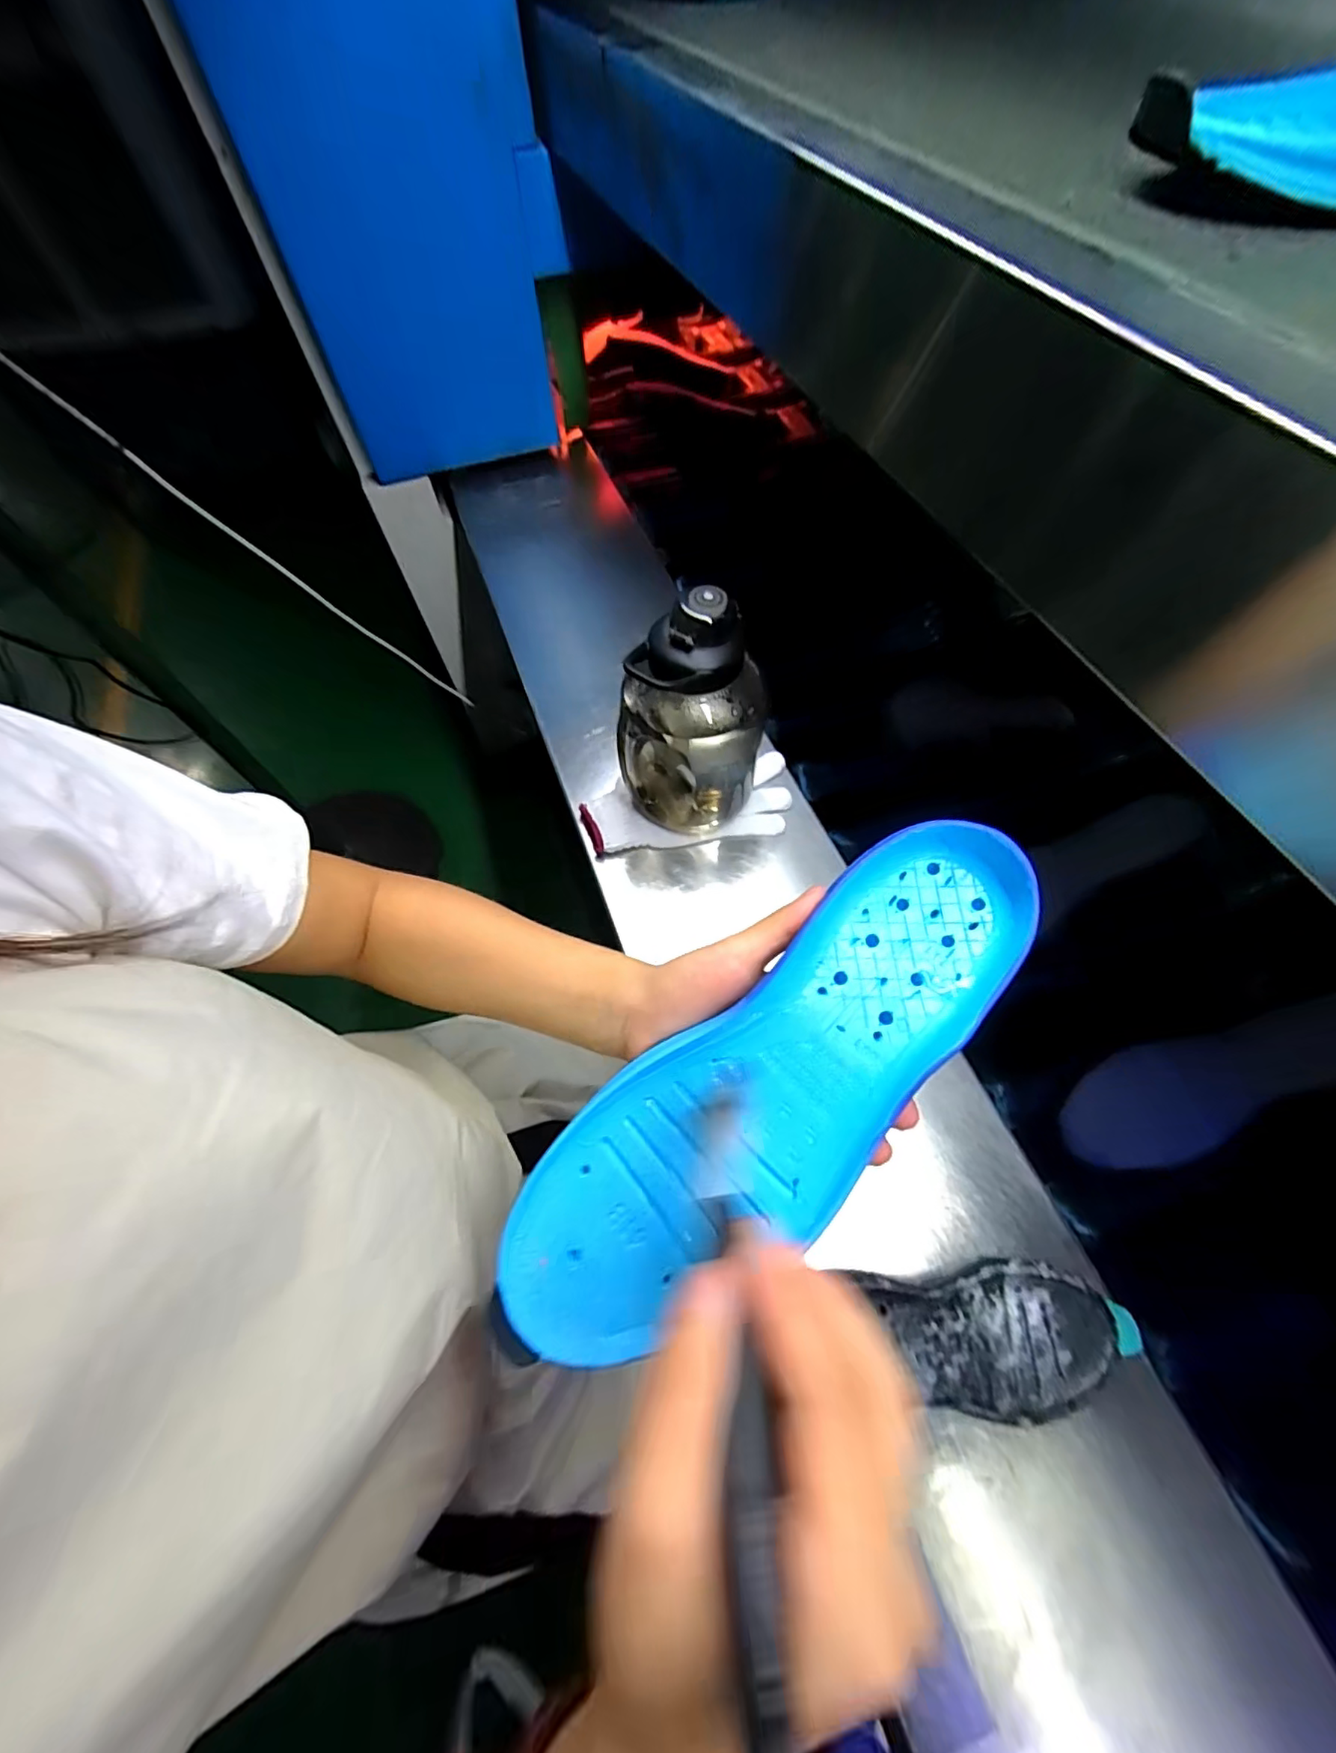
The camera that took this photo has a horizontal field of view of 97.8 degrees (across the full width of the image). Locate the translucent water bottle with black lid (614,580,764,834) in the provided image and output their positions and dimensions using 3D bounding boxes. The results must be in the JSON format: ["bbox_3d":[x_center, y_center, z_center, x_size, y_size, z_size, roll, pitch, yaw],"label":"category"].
[{"bbox_3d":[0.019,-0.128,0.527,0.122,0.231,0.095,11,64,6],"label":"translucent water bottle with black lid"}]

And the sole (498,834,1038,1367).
[{"bbox_3d":[0.049,0.086,0.250,0.271,0.026,0.089,-41,67,-6],"label":"sole"}]

